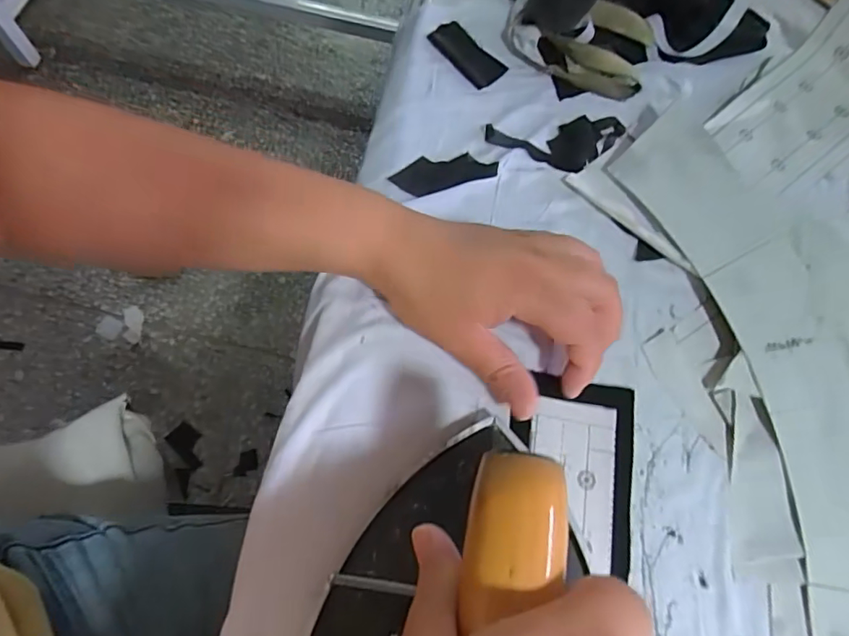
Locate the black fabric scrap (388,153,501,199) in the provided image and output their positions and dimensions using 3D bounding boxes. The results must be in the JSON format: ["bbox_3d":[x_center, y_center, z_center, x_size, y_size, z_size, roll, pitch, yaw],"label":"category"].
[{"bbox_3d":[0.012,-0.094,0.335,0.064,0.005,0.030,-22,58,-11],"label":"black fabric scrap"}]

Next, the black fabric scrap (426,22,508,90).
[{"bbox_3d":[0.030,-0.188,0.372,0.029,0.004,0.058,-40,78,-17],"label":"black fabric scrap"}]

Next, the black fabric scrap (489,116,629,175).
[{"bbox_3d":[0.091,-0.116,0.349,0.094,0.008,0.043,-11,70,-6],"label":"black fabric scrap"}]

